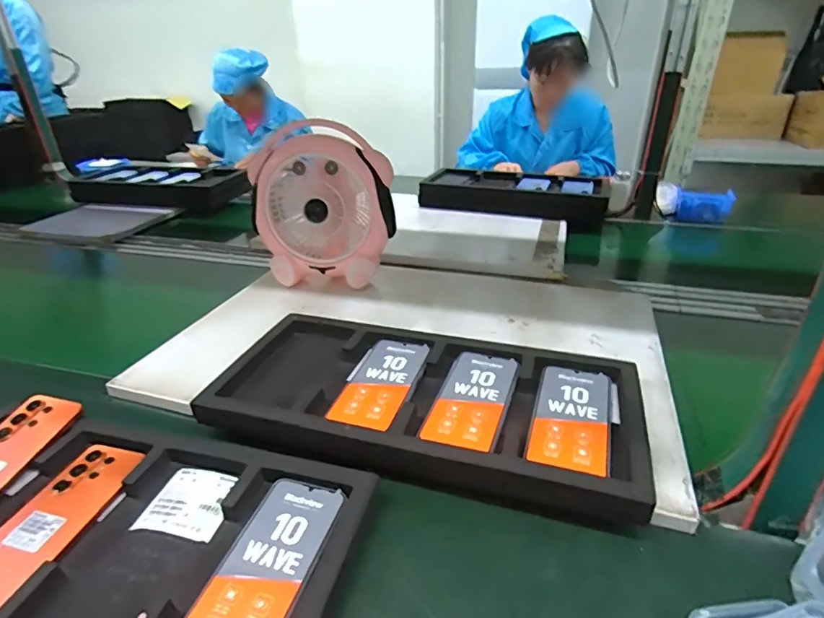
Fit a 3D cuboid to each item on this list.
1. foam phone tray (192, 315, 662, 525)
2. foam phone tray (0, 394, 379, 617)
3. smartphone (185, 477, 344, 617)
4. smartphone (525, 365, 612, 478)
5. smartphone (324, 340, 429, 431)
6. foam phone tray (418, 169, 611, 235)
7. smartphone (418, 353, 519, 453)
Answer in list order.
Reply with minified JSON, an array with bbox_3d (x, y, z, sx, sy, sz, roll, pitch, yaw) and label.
[{"bbox_3d":[0.010,0.102,0.557,0.486,0.046,0.242,7,30,16],"label":"foam phone tray"},{"bbox_3d":[-0.290,0.203,0.439,0.472,0.037,0.222,7,30,15],"label":"foam phone tray"},{"bbox_3d":[-0.123,0.219,0.400,0.077,0.010,0.172,7,30,15],"label":"smartphone"},{"bbox_3d":[0.175,0.116,0.520,0.076,0.010,0.167,9,31,19],"label":"smartphone"},{"bbox_3d":[-0.040,0.087,0.584,0.080,0.008,0.162,8,30,17],"label":"smartphone"},{"bbox_3d":[0.274,-0.304,1.291,0.479,0.071,0.237,10,31,21],"label":"foam phone tray"},{"bbox_3d":[0.071,0.102,0.551,0.074,0.010,0.163,9,31,20],"label":"smartphone"}]

